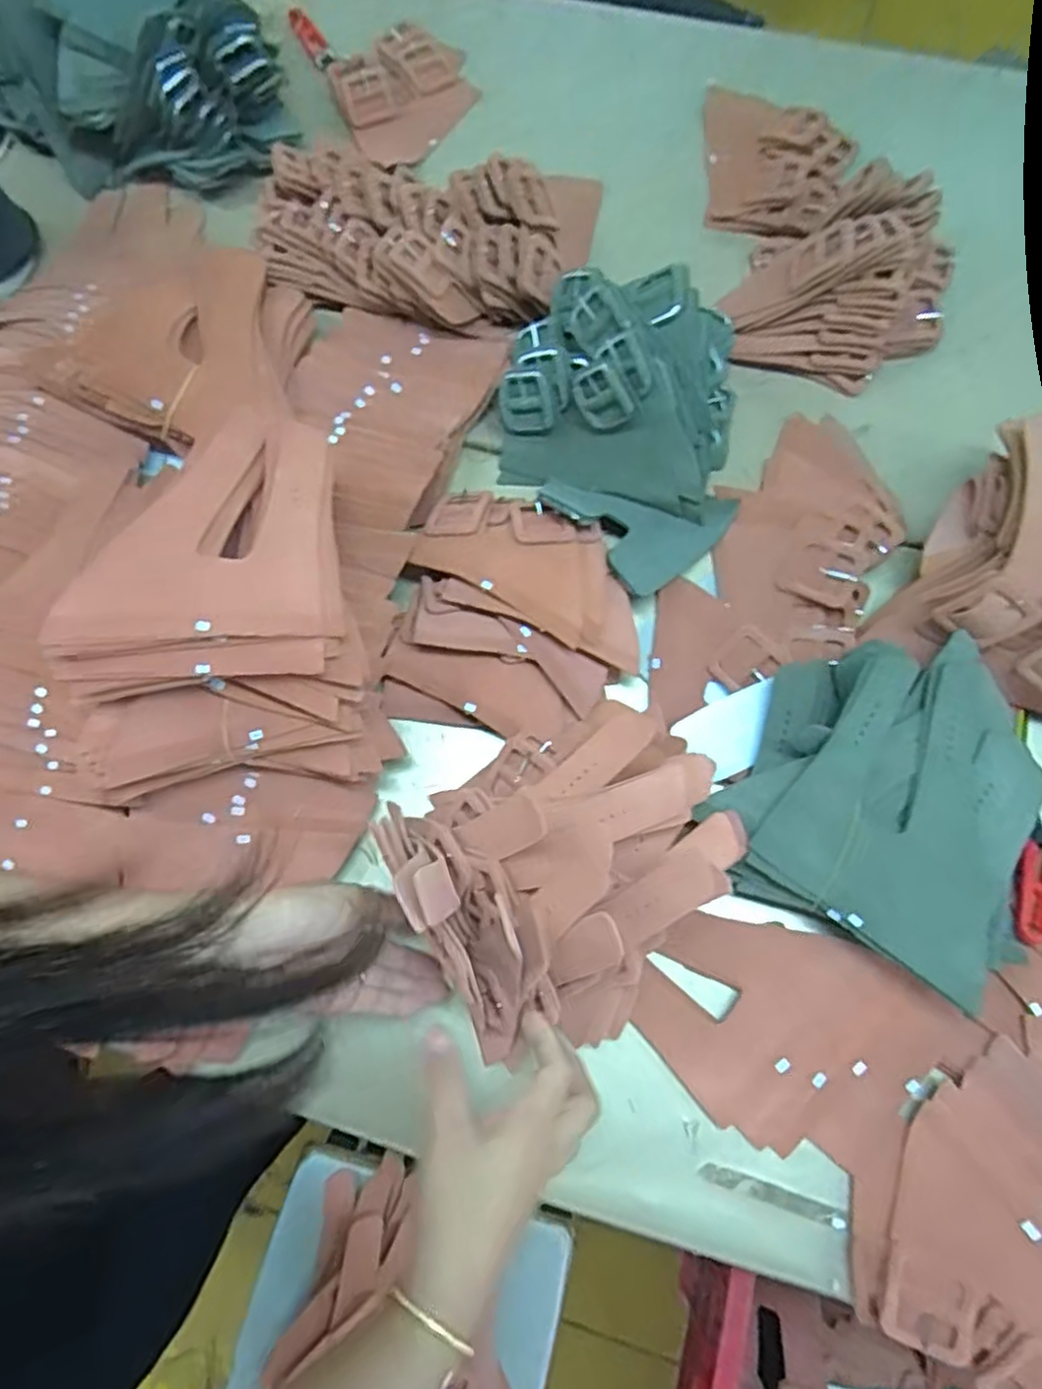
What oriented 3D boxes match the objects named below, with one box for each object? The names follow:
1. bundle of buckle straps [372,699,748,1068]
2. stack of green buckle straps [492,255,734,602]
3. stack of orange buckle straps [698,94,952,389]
[{"bbox_3d":[0.038,0.108,0.466,0.203,0.105,0.191,0,73,0],"label":"bundle of buckle straps"},{"bbox_3d":[0.076,-0.205,0.560,0.188,0.103,0.238,1,75,3],"label":"stack of green buckle straps"},{"bbox_3d":[0.270,-0.415,0.615,0.192,0.073,0.292,2,75,3],"label":"stack of orange buckle straps"}]

